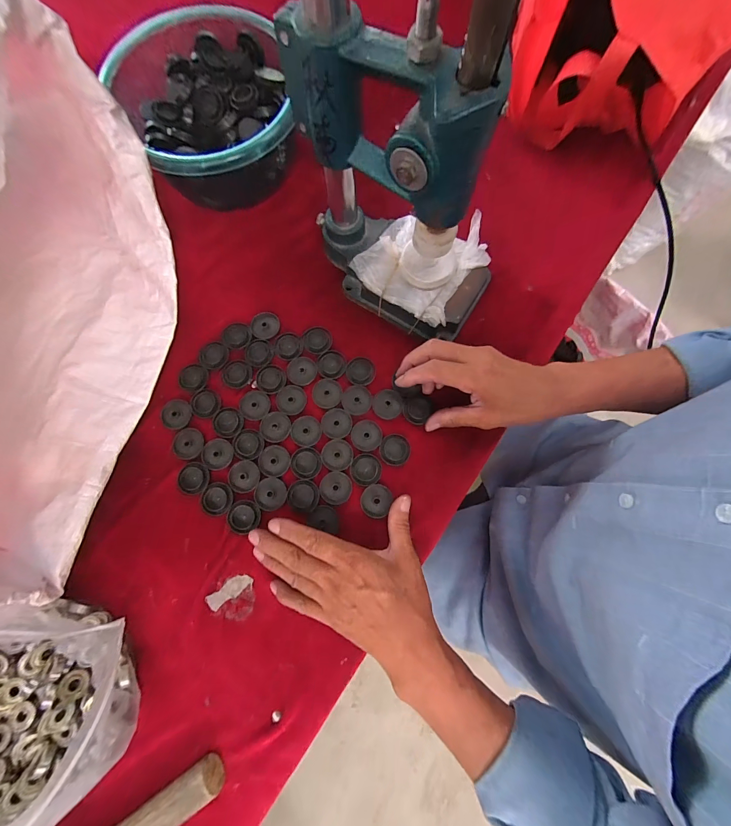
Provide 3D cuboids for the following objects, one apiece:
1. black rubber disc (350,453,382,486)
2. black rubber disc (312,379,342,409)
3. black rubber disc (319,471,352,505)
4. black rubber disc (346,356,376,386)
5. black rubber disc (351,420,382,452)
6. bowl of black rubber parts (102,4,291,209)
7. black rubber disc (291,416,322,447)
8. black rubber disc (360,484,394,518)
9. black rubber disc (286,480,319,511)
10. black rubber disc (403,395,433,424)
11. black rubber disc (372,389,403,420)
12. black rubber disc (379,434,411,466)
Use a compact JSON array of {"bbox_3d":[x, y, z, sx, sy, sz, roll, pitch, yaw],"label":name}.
[{"bbox_3d":[0.000,0.059,0.340,0.032,0.004,0.032,0,79,0],"label":"black rubber disc"},{"bbox_3d":[-0.042,-0.022,0.357,0.032,0.004,0.032,0,79,0],"label":"black rubber disc"},{"bbox_3d":[-0.031,0.078,0.336,0.032,0.004,0.032,0,79,0],"label":"black rubber disc"},{"bbox_3d":[-0.005,-0.047,0.361,0.032,0.004,0.031,0,79,0],"label":"black rubber disc"},{"bbox_3d":[0.001,0.024,0.346,0.032,0.004,0.032,3,79,1],"label":"black rubber disc"},{"bbox_3d":[-0.177,-0.339,0.381,0.170,0.086,0.201,-7,79,-1],"label":"bowl of black rubber parts"},{"bbox_3d":[-0.064,0.019,0.349,0.032,0.004,0.032,0,79,0],"label":"black rubber disc"},{"bbox_3d":[0.011,0.090,0.333,0.030,0.005,0.032,0,79,0],"label":"black rubber disc"},{"bbox_3d":[-0.064,0.084,0.334,0.032,0.004,0.030,0,79,0],"label":"black rubber disc"},{"bbox_3d":[0.056,-0.004,0.350,0.030,0.004,0.031,0,79,0],"label":"black rubber disc"},{"bbox_3d":[0.024,-0.010,0.354,0.031,0.004,0.032,0,79,0],"label":"black rubber disc"},{"bbox_3d":[0.031,0.039,0.343,0.031,0.004,0.032,0,79,0],"label":"black rubber disc"}]

